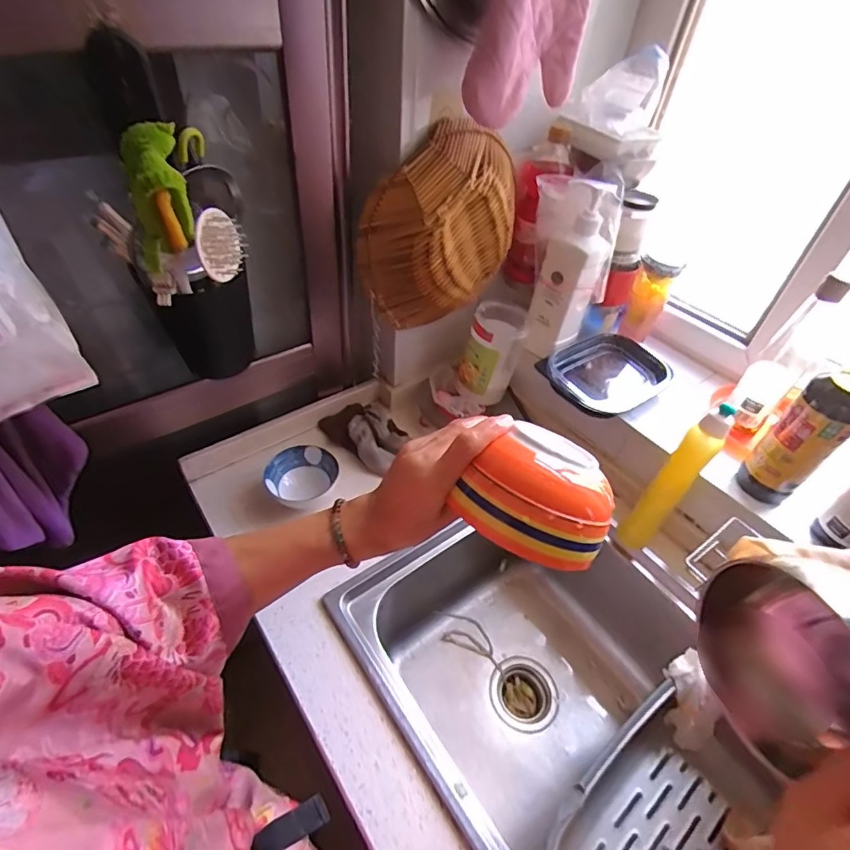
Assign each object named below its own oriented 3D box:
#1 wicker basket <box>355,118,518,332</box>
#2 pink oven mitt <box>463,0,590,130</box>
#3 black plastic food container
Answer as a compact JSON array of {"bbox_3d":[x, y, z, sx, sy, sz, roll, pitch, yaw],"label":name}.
[{"bbox_3d":[0.025,-0.287,0.731,0.236,0.278,0.088,-27,53,-28],"label":"wicker basket"},{"bbox_3d":[0.139,-0.497,0.563,0.137,0.264,0.045,1,29,-33],"label":"pink oven mitt"},{"bbox_3d":[0.309,-0.090,0.825,0.175,0.052,0.155,-27,53,-29],"label":"black plastic food container"}]

